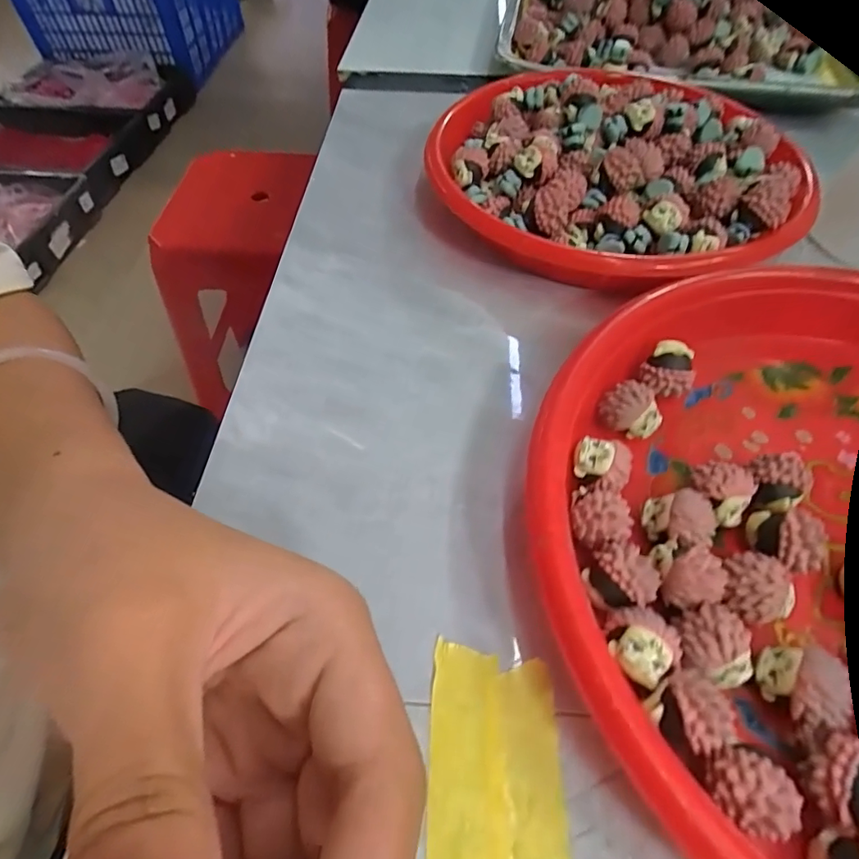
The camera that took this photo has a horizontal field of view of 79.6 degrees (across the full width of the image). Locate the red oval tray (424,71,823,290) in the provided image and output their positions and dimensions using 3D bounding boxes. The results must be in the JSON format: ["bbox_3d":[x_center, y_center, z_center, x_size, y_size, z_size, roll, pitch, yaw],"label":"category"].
[{"bbox_3d":[0.096,-0.138,0.274,0.185,0.044,0.184,-24,58,-17],"label":"red oval tray"}]

